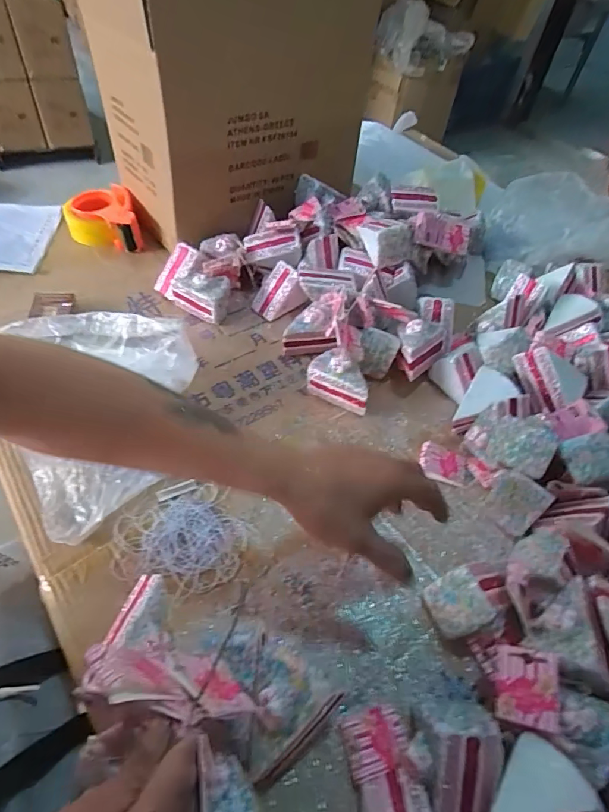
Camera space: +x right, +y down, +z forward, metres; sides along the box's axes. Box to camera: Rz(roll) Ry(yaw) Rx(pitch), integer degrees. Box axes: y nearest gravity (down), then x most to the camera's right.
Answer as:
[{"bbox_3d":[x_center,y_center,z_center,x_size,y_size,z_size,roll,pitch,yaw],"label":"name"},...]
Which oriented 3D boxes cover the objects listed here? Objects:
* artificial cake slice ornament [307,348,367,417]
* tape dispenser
[{"bbox_3d":[0.051,-0.036,0.629,0.090,0.059,0.046,29,54,18],"label":"artificial cake slice ornament"},{"bbox_3d":[-0.362,-0.331,0.838,0.115,0.057,0.125,-12,53,-17],"label":"tape dispenser"}]

